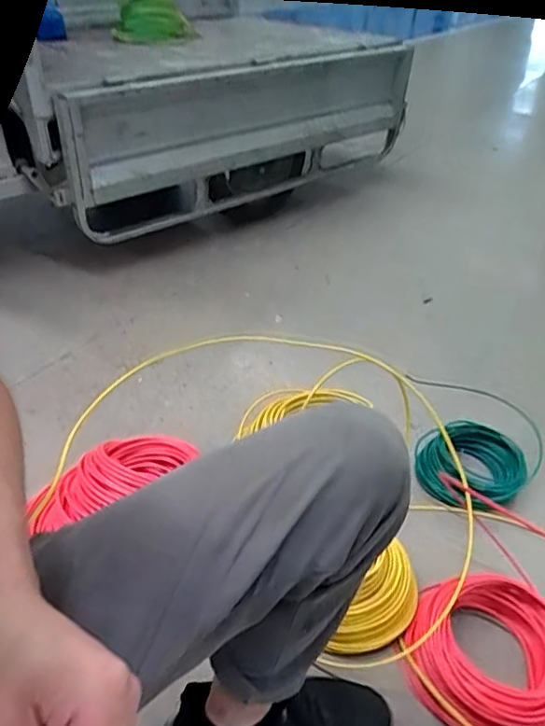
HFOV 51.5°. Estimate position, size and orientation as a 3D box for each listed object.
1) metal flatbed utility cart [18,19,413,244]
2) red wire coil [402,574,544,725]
[{"bbox_3d":[-0.108,-0.693,1.629,1.143,0.465,0.391,-24,43,-29],"label":"metal flatbed utility cart"},{"bbox_3d":[0.286,0.392,0.756,0.205,0.095,0.192,20,39,23],"label":"red wire coil"}]

